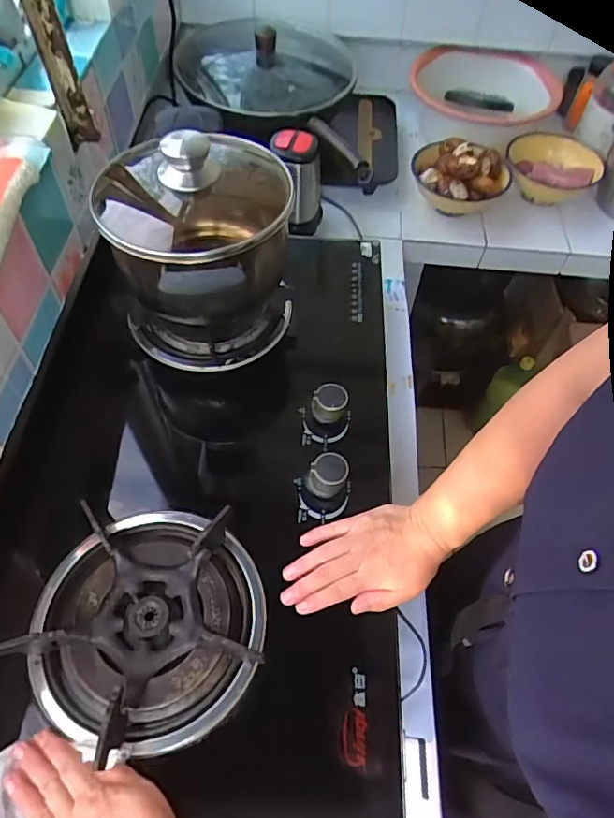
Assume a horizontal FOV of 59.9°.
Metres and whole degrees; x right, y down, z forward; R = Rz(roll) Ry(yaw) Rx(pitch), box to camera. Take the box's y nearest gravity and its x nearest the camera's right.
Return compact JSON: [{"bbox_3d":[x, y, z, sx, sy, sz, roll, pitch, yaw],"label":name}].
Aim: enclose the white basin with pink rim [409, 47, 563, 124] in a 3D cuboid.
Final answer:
[{"bbox_3d":[0.354,-0.650,1.079,0.280,0.075,0.174,14,57,4],"label":"white basin with pink rim"}]

